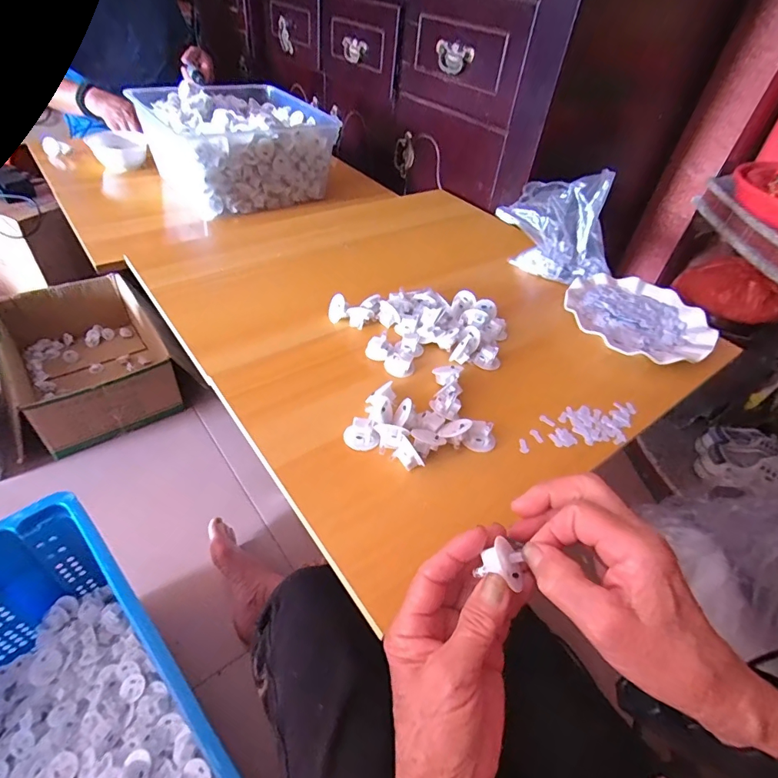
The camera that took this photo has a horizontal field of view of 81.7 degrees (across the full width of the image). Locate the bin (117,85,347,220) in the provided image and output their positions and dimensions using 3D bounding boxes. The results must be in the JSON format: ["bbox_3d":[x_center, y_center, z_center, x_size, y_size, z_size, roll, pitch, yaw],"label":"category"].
[{"bbox_3d":[-0.293,-0.482,0.886,0.284,0.143,0.302,-25,53,-29],"label":"bin"}]

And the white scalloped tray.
[{"bbox_3d":[0.321,-0.092,0.587,0.176,0.027,0.165,27,47,19],"label":"white scalloped tray"}]

